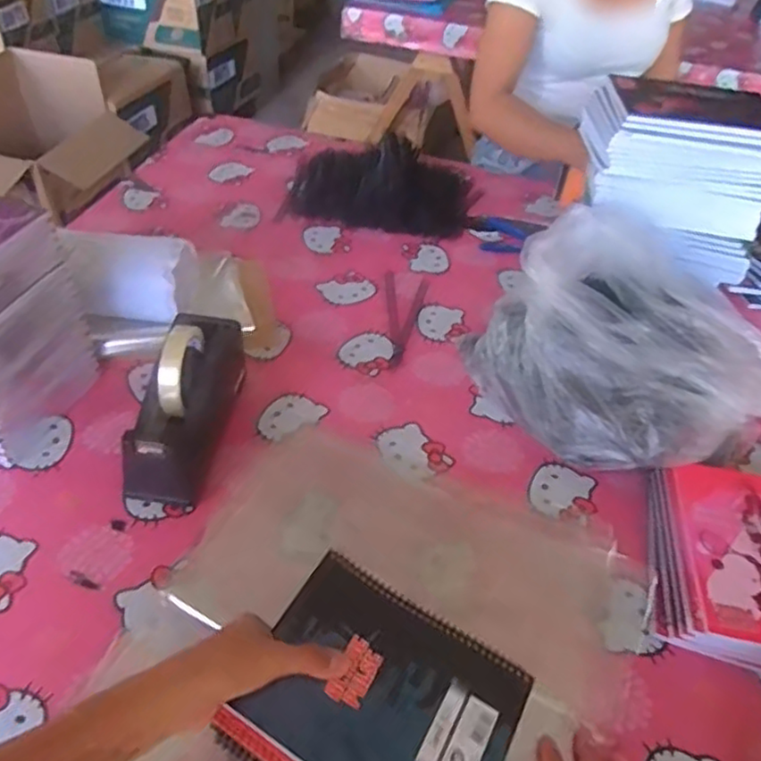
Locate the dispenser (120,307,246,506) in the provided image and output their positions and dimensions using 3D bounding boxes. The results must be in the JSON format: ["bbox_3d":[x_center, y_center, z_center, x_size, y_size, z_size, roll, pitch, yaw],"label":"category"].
[{"bbox_3d":[-0.207,0.019,0.700,0.082,0.124,0.201,10,44,4],"label":"dispenser"}]

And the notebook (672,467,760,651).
[{"bbox_3d":[0.374,0.169,0.650,0.159,0.013,0.206,11,44,4],"label":"notebook"}]

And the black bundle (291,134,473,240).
[{"bbox_3d":[0.006,-0.339,1.127,0.311,0.067,0.222,7,44,0],"label":"black bundle"}]

